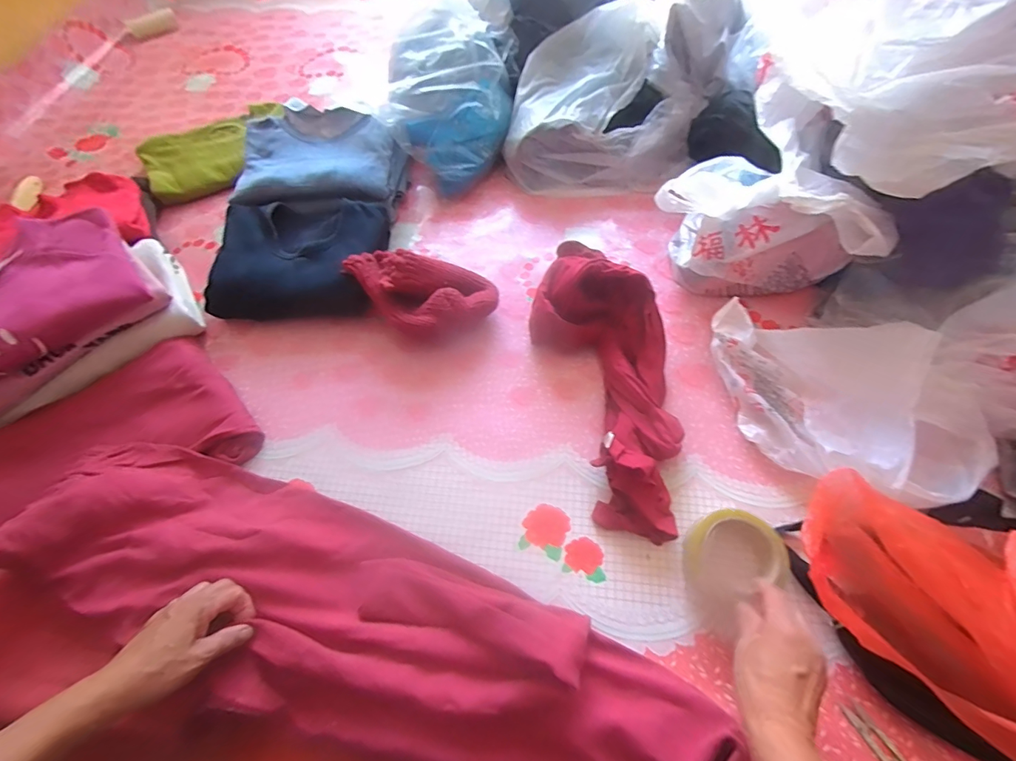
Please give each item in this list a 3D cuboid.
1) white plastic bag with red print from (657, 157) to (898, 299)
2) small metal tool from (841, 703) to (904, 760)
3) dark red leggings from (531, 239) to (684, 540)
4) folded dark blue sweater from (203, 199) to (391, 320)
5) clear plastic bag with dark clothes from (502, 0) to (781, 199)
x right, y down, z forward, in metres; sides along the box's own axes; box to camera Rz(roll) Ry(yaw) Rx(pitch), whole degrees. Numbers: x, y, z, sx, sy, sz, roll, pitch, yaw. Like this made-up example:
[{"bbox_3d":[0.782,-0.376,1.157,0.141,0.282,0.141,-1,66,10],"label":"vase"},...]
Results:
[{"bbox_3d":[0.377,-0.222,0.638,0.263,0.204,0.172,39,70,22],"label":"white plastic bag with red print"},{"bbox_3d":[0.367,0.362,0.414,0.019,0.009,0.085,-26,49,-11],"label":"small metal tool"},{"bbox_3d":[0.149,0.002,0.580,0.172,0.120,0.384,-10,60,-2],"label":"dark red leggings"},{"bbox_3d":[-0.361,-0.210,0.745,0.282,0.081,0.201,-1,60,3],"label":"folded dark blue sweater"},{"bbox_3d":[0.210,-0.534,0.819,0.408,0.213,0.273,8,63,7],"label":"clear plastic bag with dark clothes"}]

